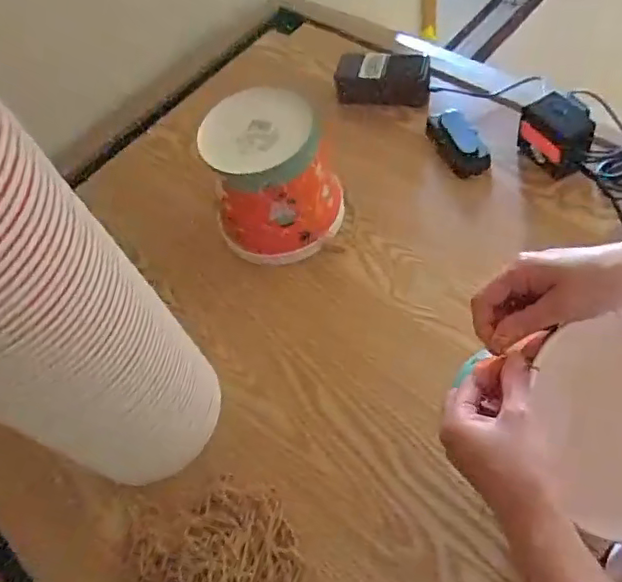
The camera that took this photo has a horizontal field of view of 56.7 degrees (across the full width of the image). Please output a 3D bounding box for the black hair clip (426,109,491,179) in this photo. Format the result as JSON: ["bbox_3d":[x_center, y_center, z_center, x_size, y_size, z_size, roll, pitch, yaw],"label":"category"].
[{"bbox_3d":[0.194,-0.192,0.768,0.056,0.042,0.103,-19,57,-2],"label":"black hair clip"}]

